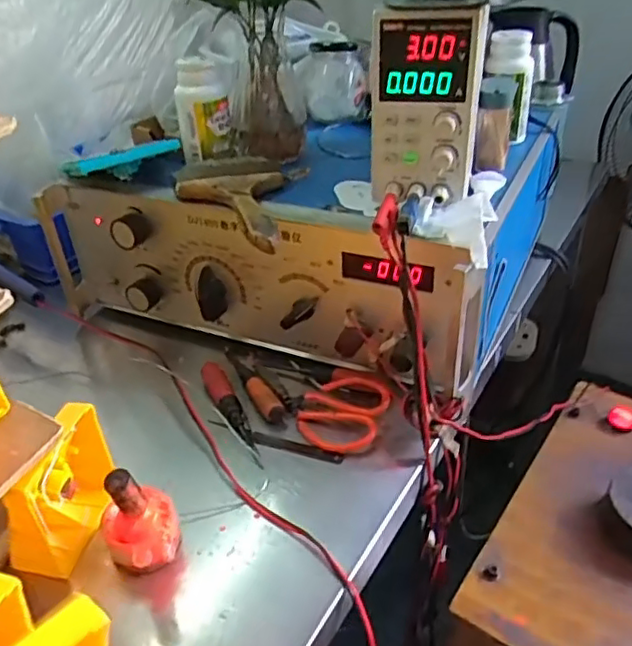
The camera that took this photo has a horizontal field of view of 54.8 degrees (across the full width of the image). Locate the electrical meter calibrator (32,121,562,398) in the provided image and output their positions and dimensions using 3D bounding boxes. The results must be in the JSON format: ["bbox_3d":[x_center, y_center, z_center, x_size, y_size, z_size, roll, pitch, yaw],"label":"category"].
[{"bbox_3d":[-0.021,-0.110,0.673,0.458,0.157,0.367,13,36,23],"label":"electrical meter calibrator"}]

